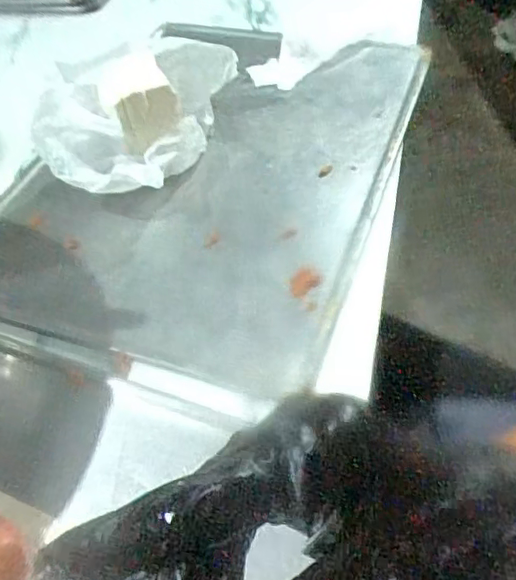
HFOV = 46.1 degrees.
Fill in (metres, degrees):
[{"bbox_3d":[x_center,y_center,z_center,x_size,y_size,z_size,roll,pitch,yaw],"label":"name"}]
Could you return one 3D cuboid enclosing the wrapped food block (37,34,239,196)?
[{"bbox_3d":[-0.106,-0.155,0.546,0.111,0.086,0.178,12,52,14],"label":"wrapped food block"}]

